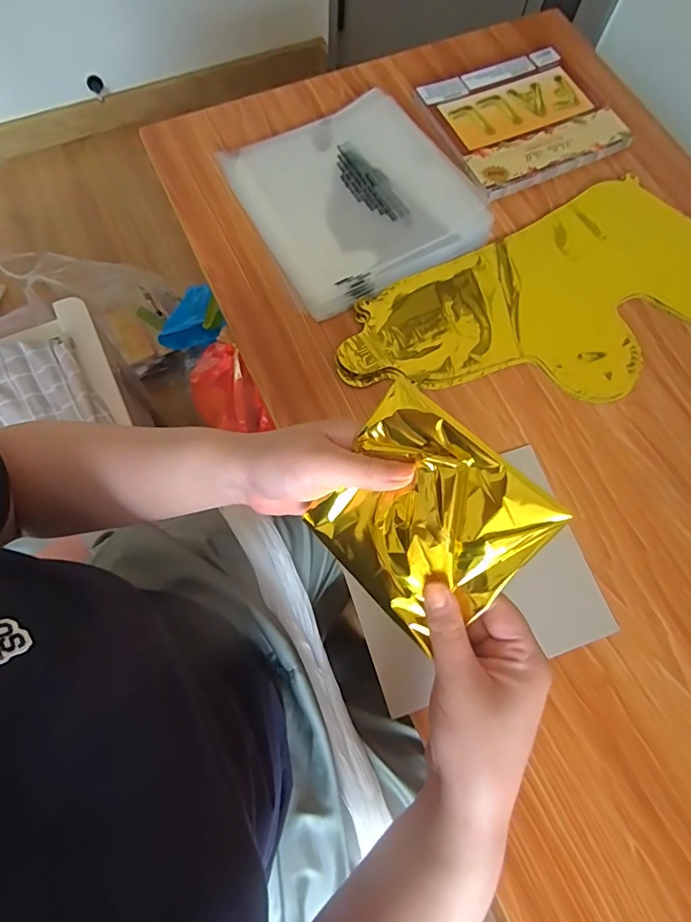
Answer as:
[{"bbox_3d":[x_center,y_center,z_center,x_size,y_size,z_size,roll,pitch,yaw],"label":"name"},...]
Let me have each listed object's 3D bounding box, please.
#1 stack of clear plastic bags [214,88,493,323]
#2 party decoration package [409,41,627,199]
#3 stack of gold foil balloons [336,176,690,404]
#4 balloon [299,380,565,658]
[{"bbox_3d":[0.007,-0.269,0.482,0.203,0.020,0.214,-29,79,-7],"label":"stack of clear plastic bags"},{"bbox_3d":[0.195,-0.383,0.529,0.186,0.009,0.160,-25,75,-9],"label":"party decoration package"},{"bbox_3d":[0.198,-0.145,0.455,0.404,0.010,0.193,-26,75,-9],"label":"stack of gold foil balloons"},{"bbox_3d":[0.045,0.035,0.288,0.121,0.014,0.115,42,103,14],"label":"balloon"}]

